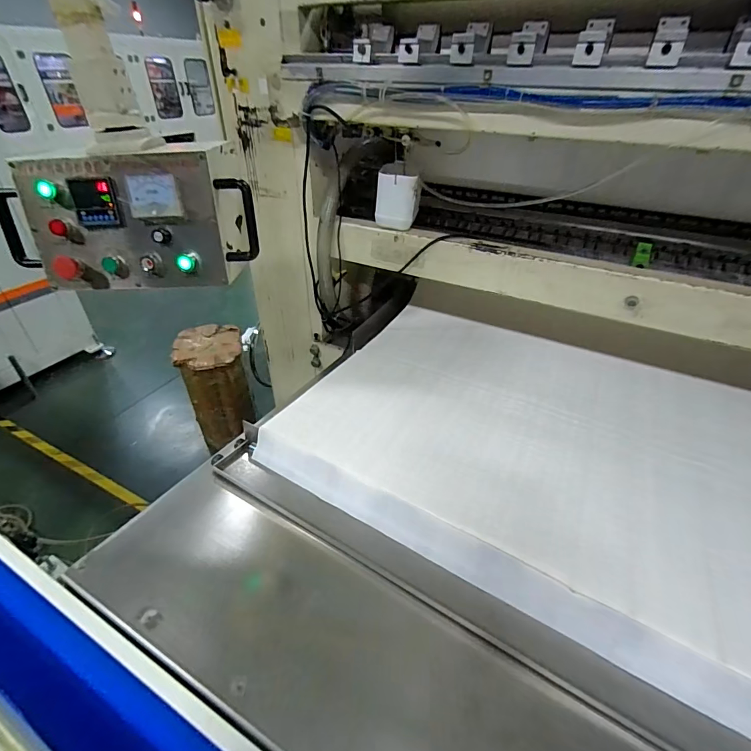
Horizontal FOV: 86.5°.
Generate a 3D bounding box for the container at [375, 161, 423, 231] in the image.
[{"bbox_3d":[0.070,-0.502,1.119,0.118,0.141,0.123,9,38,11],"label":"container"}]

